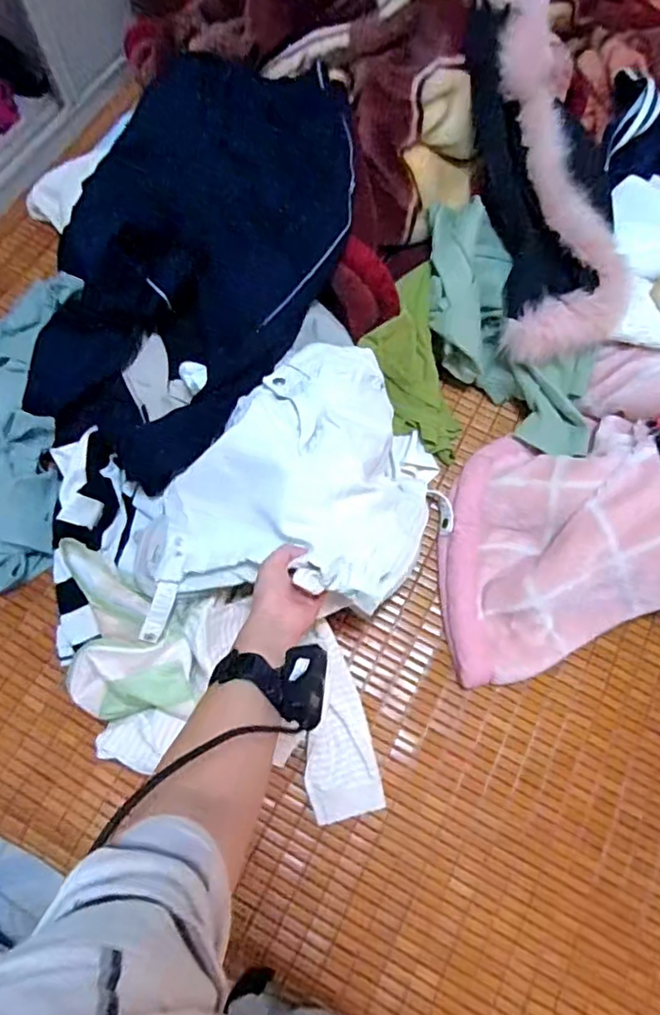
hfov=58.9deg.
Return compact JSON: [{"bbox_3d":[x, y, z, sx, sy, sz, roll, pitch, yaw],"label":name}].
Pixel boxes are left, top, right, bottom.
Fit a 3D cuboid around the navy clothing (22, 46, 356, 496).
[{"bbox_3d":[-0.200,-0.367,0.850,0.400,0.123,0.649,23,72,5],"label":"navy clothing"}]

